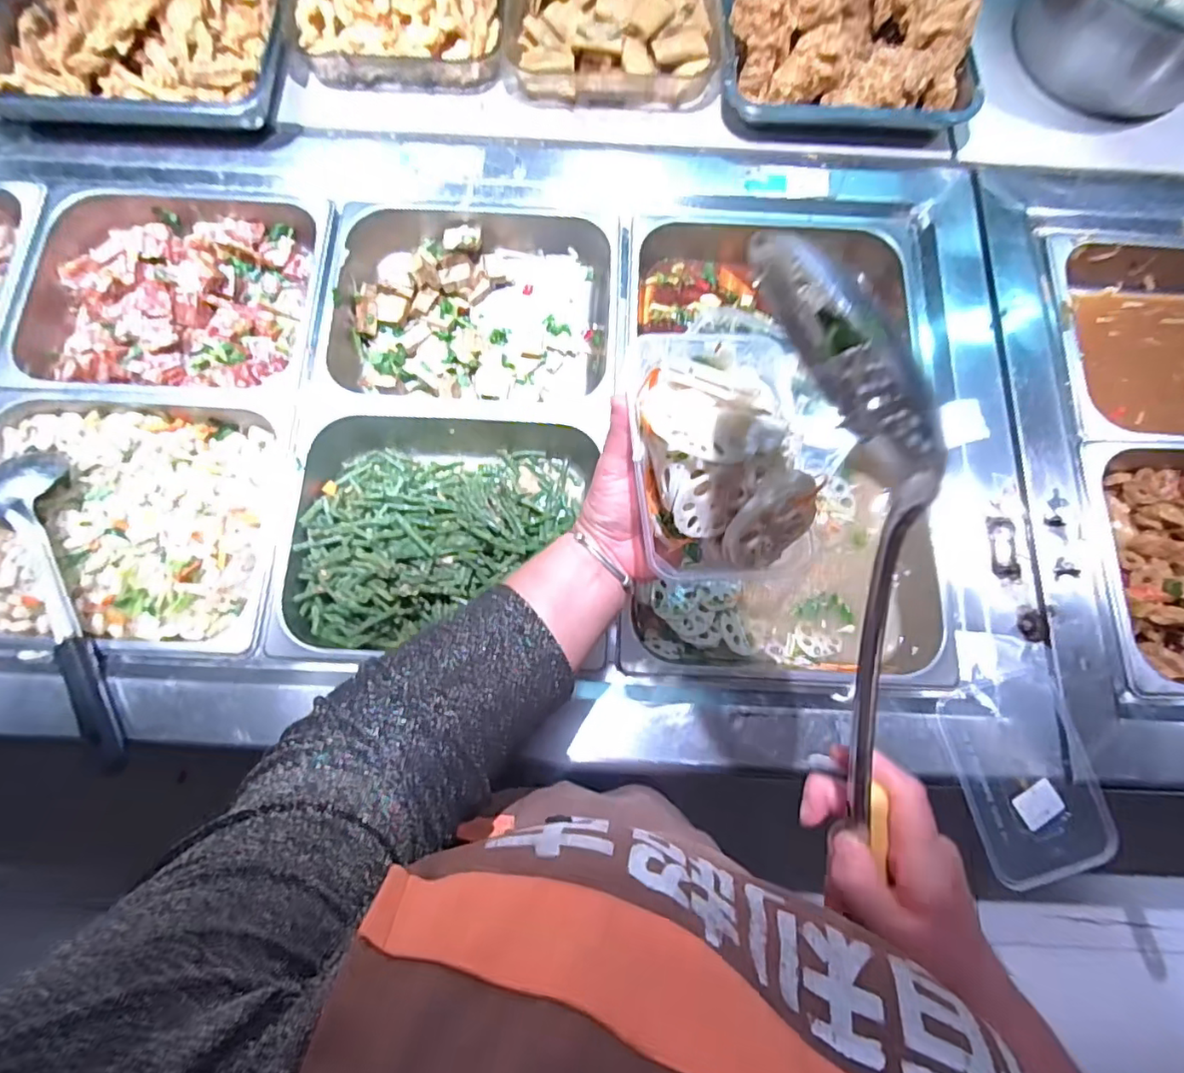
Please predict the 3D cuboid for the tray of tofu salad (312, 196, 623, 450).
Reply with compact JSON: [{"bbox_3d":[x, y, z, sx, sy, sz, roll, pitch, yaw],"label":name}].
[{"bbox_3d":[-0.134,-0.262,0.675,0.330,0.071,0.270,2,70,-2],"label":"tray of tofu salad"}]

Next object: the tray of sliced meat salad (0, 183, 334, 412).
[{"bbox_3d":[-0.472,-0.281,0.668,0.326,0.058,0.264,5,70,0],"label":"tray of sliced meat salad"}]

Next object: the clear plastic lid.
[{"bbox_3d":[0.383,0.194,0.522,0.121,0.021,0.205,-11,71,-6],"label":"clear plastic lid"}]

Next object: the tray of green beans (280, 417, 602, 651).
[{"bbox_3d":[-0.155,-0.013,0.600,0.280,0.073,0.254,5,70,-1],"label":"tray of green beans"}]

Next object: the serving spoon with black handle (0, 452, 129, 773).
[{"bbox_3d":[-0.501,0.063,0.537,0.083,0.038,0.347,-27,73,-12],"label":"serving spoon with black handle"}]

